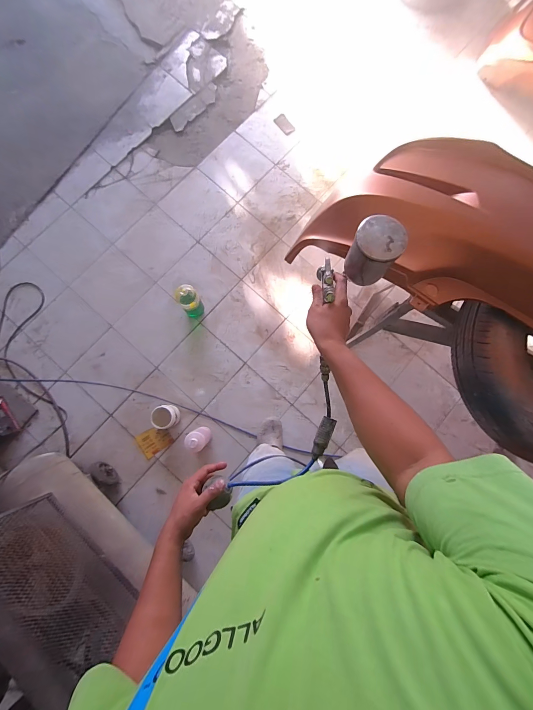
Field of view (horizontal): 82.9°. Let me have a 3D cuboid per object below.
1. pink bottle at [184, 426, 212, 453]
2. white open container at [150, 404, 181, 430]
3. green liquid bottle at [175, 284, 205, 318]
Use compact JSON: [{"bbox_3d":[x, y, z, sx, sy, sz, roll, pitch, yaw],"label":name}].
[{"bbox_3d":[-0.282,0.356,1.288,0.086,0.256,0.081,0,82,-2],"label":"pink bottle"},{"bbox_3d":[-0.446,0.277,1.349,0.096,0.144,0.103,4,82,-1],"label":"white open container"},{"bbox_3d":[-0.340,-0.231,1.370,0.090,0.260,0.084,0,82,-2],"label":"green liquid bottle"}]

